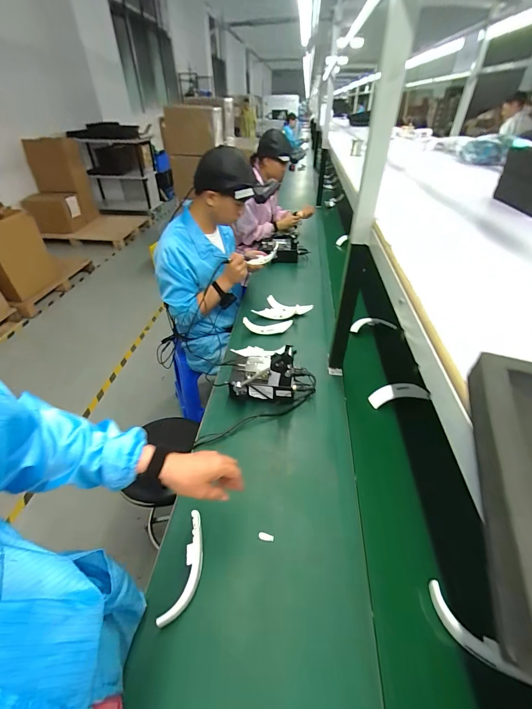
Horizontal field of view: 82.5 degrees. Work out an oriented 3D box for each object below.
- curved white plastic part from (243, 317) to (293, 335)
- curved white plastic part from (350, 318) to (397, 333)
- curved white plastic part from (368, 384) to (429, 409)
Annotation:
[{"bbox_3d":[0.009,-0.106,1.109,0.177,0.061,0.035,-3,40,-5],"label":"curved white plastic part"},{"bbox_3d":[0.410,-0.115,1.145,0.188,0.052,0.024,-4,40,-5],"label":"curved white plastic part"},{"bbox_3d":[0.371,0.111,0.855,0.155,0.034,0.049,-12,39,10],"label":"curved white plastic part"}]

